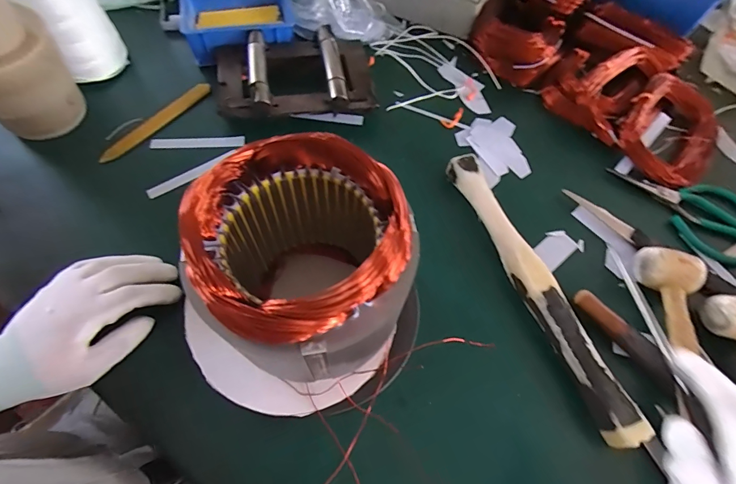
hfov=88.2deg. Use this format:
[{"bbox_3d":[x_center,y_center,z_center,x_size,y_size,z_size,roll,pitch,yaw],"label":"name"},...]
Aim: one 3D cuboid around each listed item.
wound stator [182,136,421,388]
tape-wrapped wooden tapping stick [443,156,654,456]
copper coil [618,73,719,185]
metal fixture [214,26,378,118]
[{"bbox_3d":[-0.040,0.012,0.294,0.134,0.141,0.136,2,63,-3],"label":"wound stator"},{"bbox_3d":[0.168,0.039,0.397,0.032,0.037,0.320,-16,66,-12],"label":"tape-wrapped wooden tapping stick"},{"bbox_3d":[0.414,-0.155,0.512,0.125,0.036,0.169,42,68,16],"label":"copper coil"},{"bbox_3d":[-0.096,-0.218,0.499,0.201,0.047,0.140,-5,64,-6],"label":"metal fixture"}]

